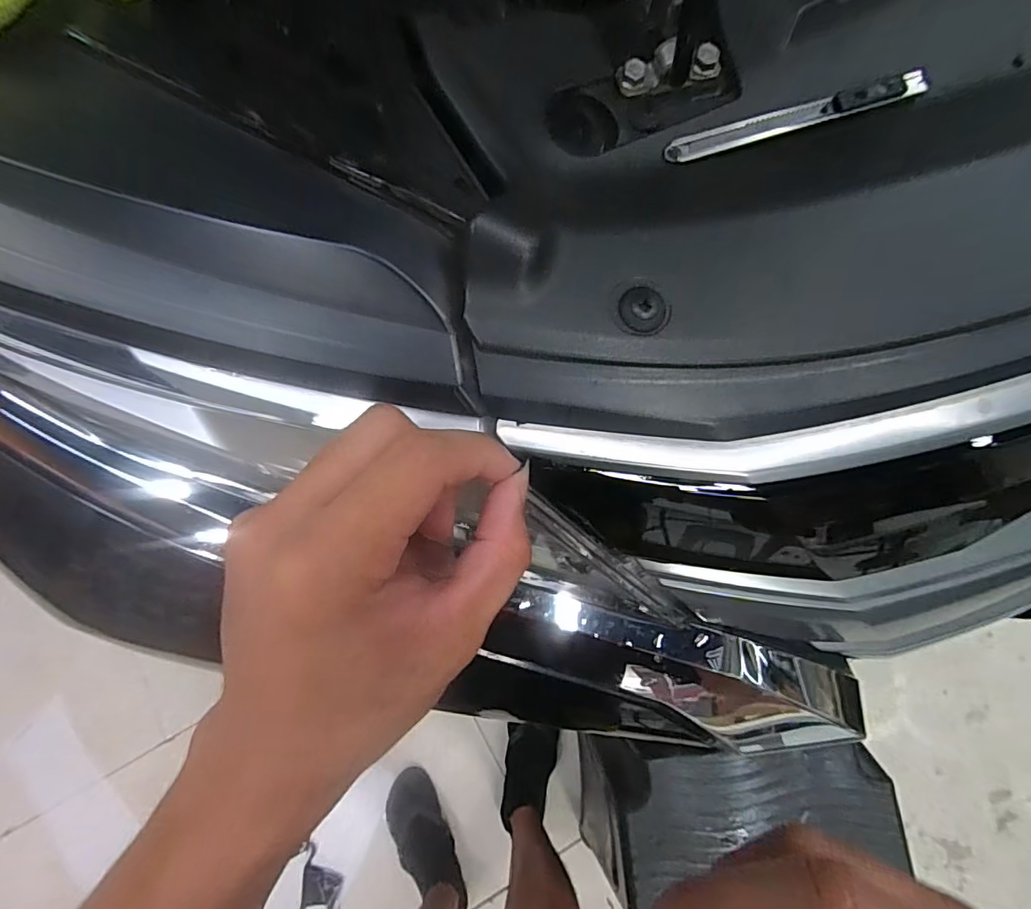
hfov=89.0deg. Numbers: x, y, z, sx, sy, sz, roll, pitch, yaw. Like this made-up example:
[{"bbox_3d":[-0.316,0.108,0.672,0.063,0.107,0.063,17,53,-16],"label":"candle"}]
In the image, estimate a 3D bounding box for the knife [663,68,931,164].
[{"bbox_3d":[0.130,-0.155,0.239,0.135,0.009,0.014,-20,78,-4],"label":"knife"}]

